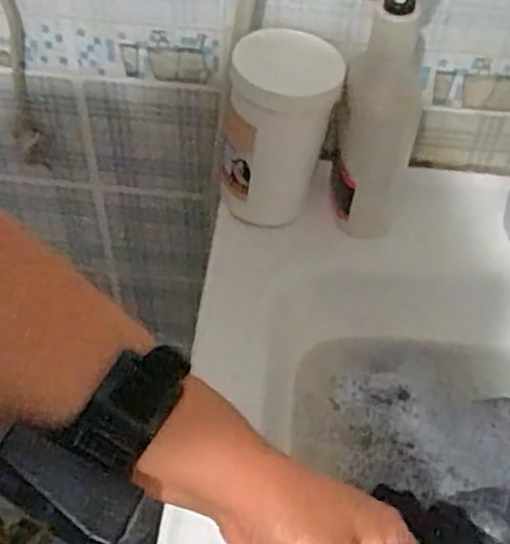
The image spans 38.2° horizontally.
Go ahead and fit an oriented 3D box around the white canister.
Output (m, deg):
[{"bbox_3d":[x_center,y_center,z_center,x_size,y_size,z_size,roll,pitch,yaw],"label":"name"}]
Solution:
[{"bbox_3d":[0.022,-0.122,0.676,0.098,0.165,0.084,12,50,8],"label":"white canister"}]

